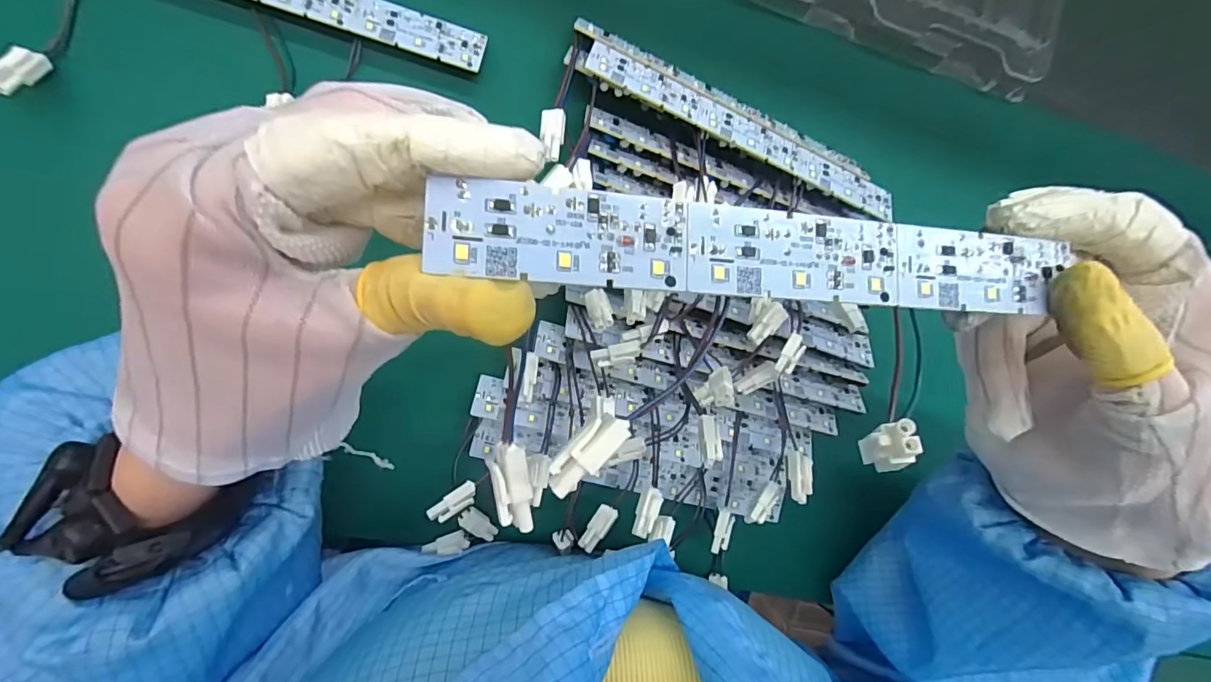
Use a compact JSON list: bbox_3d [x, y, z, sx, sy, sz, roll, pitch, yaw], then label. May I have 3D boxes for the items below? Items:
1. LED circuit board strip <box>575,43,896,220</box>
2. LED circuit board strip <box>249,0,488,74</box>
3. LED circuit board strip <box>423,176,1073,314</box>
[{"bbox_3d":[0.078,-0.116,0.284,0.192,0.004,0.028,22,62,-11],"label":"LED circuit board strip"},{"bbox_3d":[-0.160,-0.177,0.257,0.195,0.008,0.026,14,89,-11],"label":"LED circuit board strip"},{"bbox_3d":[0.046,-0.024,0.138,0.176,0.004,0.024,2,88,-13],"label":"LED circuit board strip"}]

